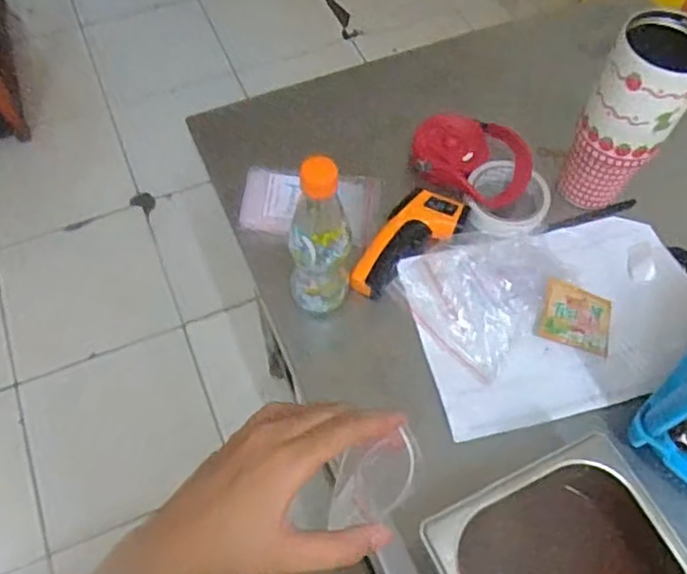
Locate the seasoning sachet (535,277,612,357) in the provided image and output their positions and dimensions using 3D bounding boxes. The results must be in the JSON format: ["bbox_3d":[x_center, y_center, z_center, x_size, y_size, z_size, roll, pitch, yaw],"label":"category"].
[{"bbox_3d":[0.247,0.030,0.677,0.074,0.014,0.069,17,62,9],"label":"seasoning sachet"}]

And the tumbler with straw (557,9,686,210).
[{"bbox_3d":[0.300,-0.175,0.668,0.087,0.201,0.095,0,61,0],"label":"tumbler with straw"}]

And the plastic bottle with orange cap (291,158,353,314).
[{"bbox_3d":[-0.022,-0.040,0.596,0.056,0.195,0.052,15,62,8],"label":"plastic bottle with orange cap"}]

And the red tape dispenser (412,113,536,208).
[{"bbox_3d":[0.150,-0.152,0.766,0.146,0.038,0.104,28,64,15],"label":"red tape dispenser"}]

